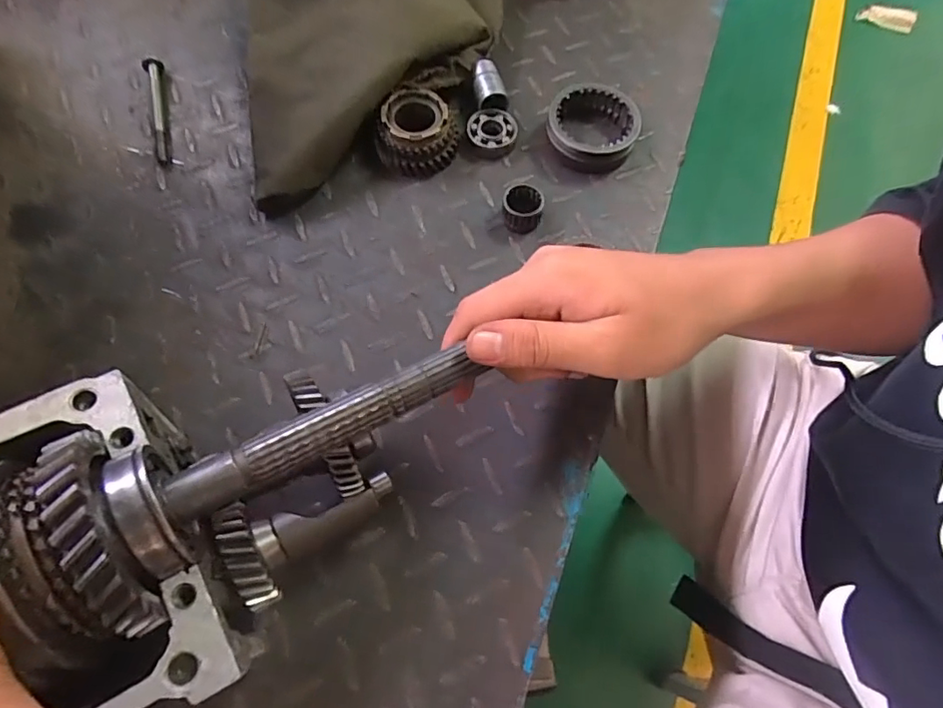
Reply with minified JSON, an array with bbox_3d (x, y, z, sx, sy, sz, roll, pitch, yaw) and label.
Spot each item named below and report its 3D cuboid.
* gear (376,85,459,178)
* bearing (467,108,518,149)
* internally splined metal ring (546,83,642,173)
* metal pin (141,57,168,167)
[{"bbox_3d":[-0.041,-0.172,0.410,0.061,0.038,0.064,-3,66,-3],"label":"gear"},{"bbox_3d":[0.016,-0.174,0.421,0.038,0.012,0.035,0,75,-5],"label":"bearing"},{"bbox_3d":[0.095,-0.177,0.419,0.068,0.029,0.071,1,66,-1],"label":"internally splined metal ring"},{"bbox_3d":[-0.245,-0.192,0.421,0.015,0.013,0.108,-17,68,-9],"label":"metal pin"}]

